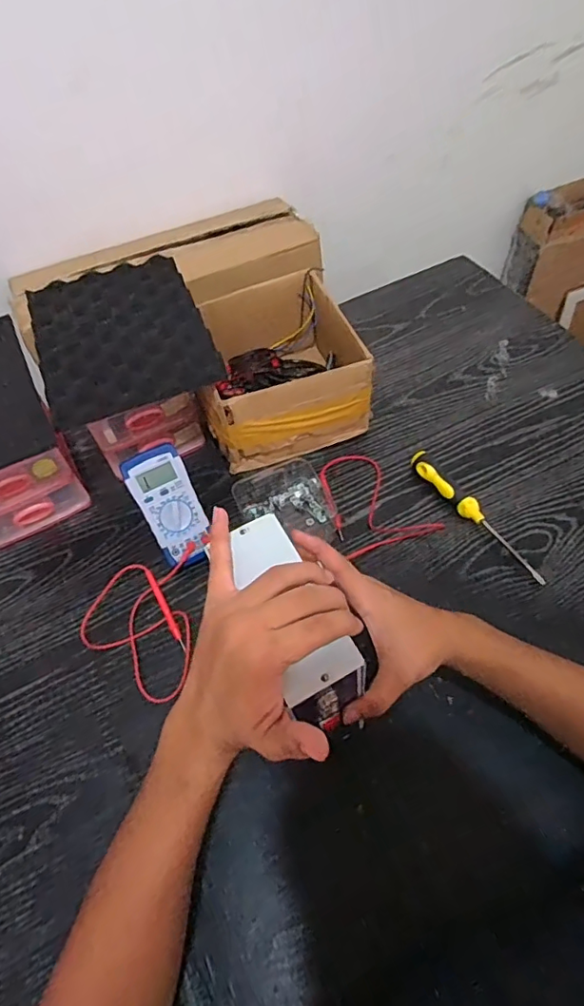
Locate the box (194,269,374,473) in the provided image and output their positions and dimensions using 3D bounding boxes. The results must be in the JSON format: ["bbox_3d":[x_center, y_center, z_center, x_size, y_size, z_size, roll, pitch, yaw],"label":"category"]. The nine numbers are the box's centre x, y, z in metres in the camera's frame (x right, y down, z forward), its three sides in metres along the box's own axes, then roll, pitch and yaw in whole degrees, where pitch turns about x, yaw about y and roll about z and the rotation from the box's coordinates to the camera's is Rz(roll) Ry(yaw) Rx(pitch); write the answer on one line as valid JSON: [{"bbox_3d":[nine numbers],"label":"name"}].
[{"bbox_3d":[-0.021,-0.189,0.726,0.198,0.128,0.238,-14,57,-5],"label":"box"}]

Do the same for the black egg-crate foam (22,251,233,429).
[{"bbox_3d":[-0.208,-0.208,0.637,0.191,0.020,0.246,-22,58,-9],"label":"black egg-crate foam"}]

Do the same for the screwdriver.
[{"bbox_3d":[0.220,0.015,0.640,0.032,0.031,0.211,-28,60,-14],"label":"screwdriver"}]

